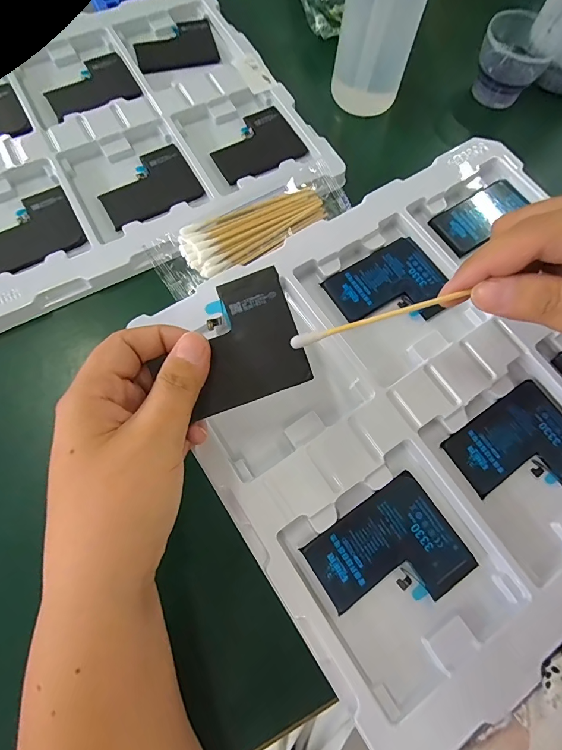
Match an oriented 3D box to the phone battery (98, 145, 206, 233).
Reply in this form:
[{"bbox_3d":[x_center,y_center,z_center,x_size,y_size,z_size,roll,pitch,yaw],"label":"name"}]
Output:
[{"bbox_3d":[-0.109,-0.154,0.304,0.077,0.004,0.063,-32,73,-11],"label":"phone battery"}]

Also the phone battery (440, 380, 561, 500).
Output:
[{"bbox_3d":[0.145,0.044,0.224,0.077,0.004,0.059,-31,73,-11],"label":"phone battery"}]

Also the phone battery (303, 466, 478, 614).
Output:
[{"bbox_3d":[0.059,0.098,0.203,0.076,0.005,0.060,-31,73,-11],"label":"phone battery"}]

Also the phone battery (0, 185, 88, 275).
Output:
[{"bbox_3d":[-0.193,-0.108,0.282,0.077,0.006,0.064,-31,73,-11],"label":"phone battery"}]

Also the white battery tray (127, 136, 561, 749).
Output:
[{"bbox_3d":[0.104,0.006,0.231,0.296,0.020,0.271,-32,73,-11],"label":"white battery tray"}]

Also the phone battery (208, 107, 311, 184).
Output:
[{"bbox_3d":[-0.023,-0.200,0.325,0.076,0.004,0.064,-29,73,-10],"label":"phone battery"}]

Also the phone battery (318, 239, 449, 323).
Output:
[{"bbox_3d":[0.075,-0.060,0.256,0.076,0.004,0.061,-30,73,-10],"label":"phone battery"}]

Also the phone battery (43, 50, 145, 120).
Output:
[{"bbox_3d":[-0.171,-0.260,0.334,0.077,0.007,0.070,-31,76,-12],"label":"phone battery"}]

